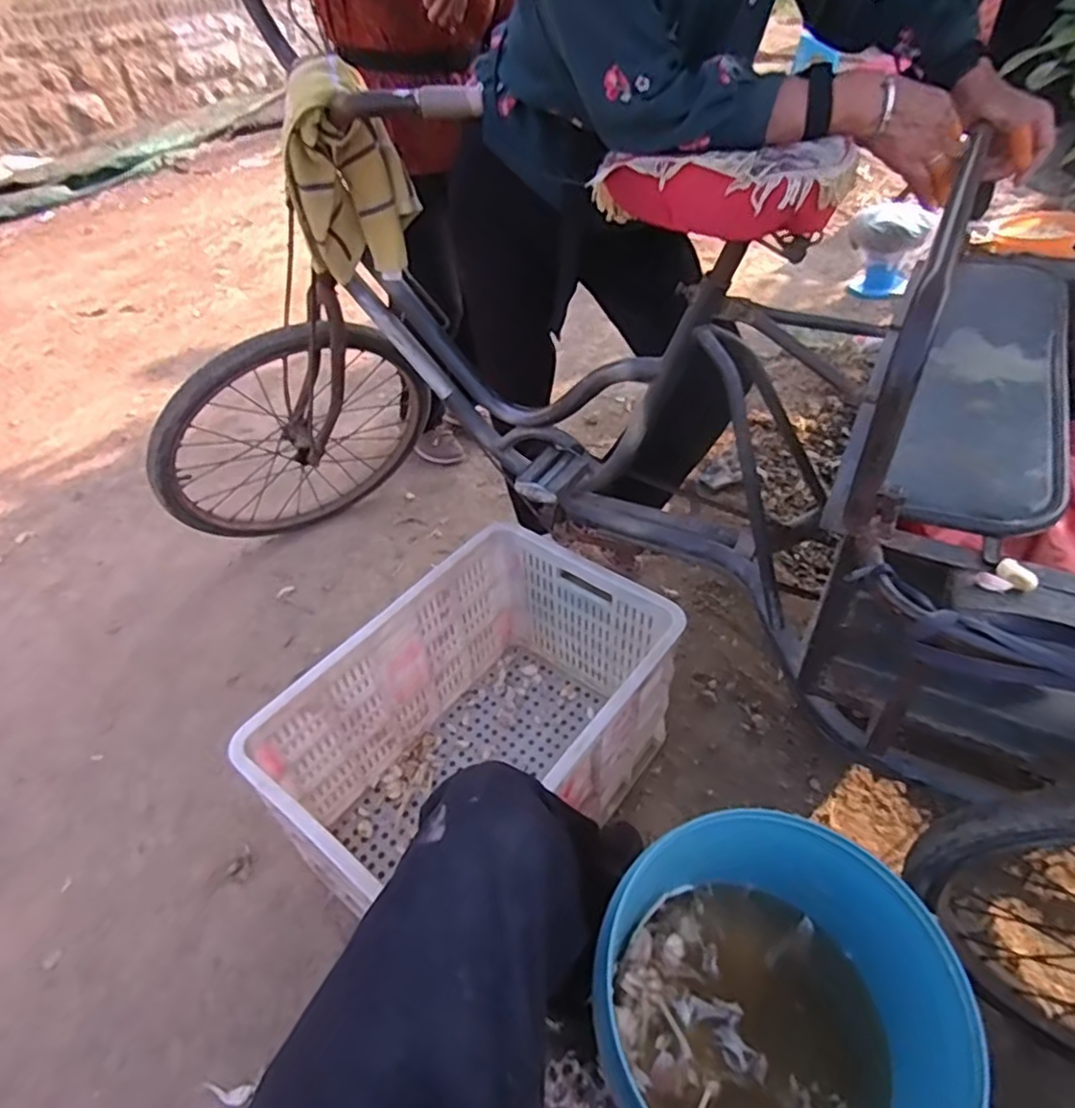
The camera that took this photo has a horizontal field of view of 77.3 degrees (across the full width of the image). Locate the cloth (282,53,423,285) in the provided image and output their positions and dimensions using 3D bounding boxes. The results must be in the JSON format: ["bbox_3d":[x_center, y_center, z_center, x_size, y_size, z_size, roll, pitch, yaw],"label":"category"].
[{"bbox_3d":[-0.251,-0.495,0.895,0.161,0.255,0.095,-12,44,-8],"label":"cloth"}]

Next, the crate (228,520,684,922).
[{"bbox_3d":[-0.069,0.249,0.956,0.348,0.285,0.517,28,52,29],"label":"crate"}]

